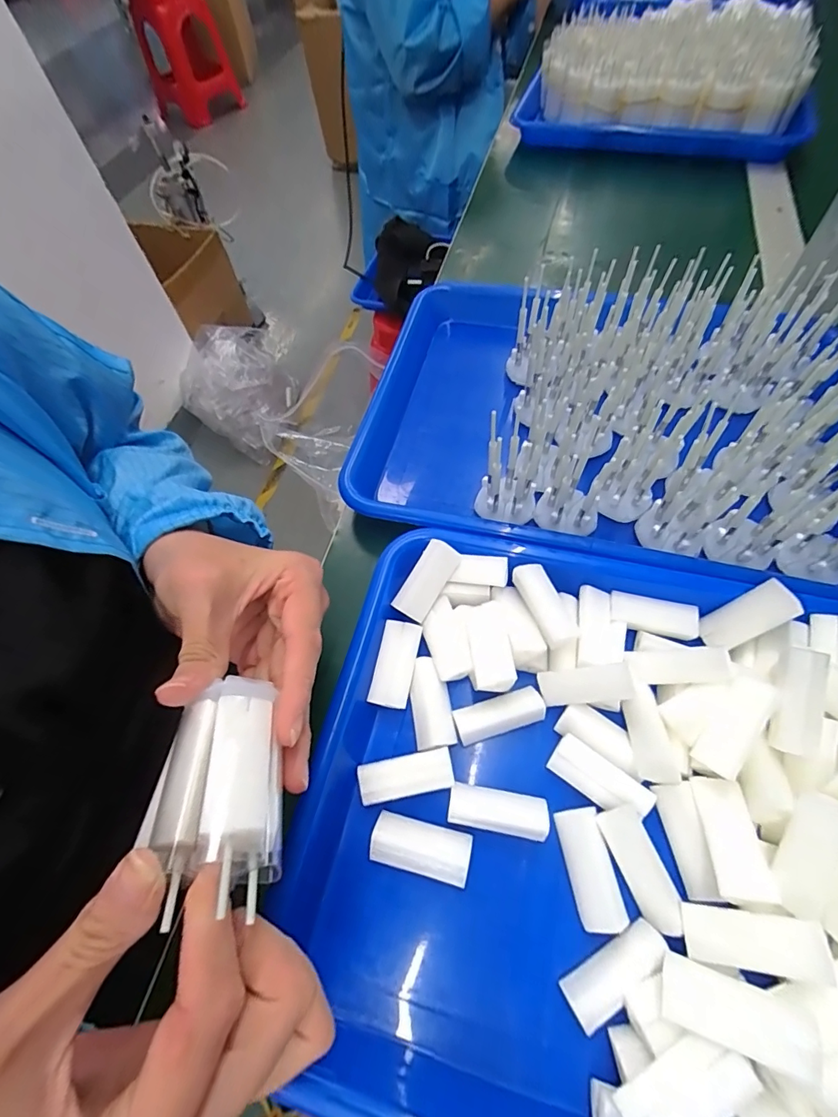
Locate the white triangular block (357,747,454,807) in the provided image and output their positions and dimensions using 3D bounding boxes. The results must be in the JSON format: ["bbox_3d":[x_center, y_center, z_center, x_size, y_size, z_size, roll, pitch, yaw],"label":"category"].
[{"bbox_3d":[-0.006,0.108,0.228,0.045,0.014,0.018,-12,61,-2],"label":"white triangular block"}]

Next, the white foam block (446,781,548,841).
[{"bbox_3d":[0.037,0.118,0.217,0.045,0.014,0.018,8,62,8],"label":"white foam block"}]

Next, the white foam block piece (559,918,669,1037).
[{"bbox_3d":[0.080,0.169,0.189,0.046,0.009,0.017,-40,65,-2],"label":"white foam block piece"}]

